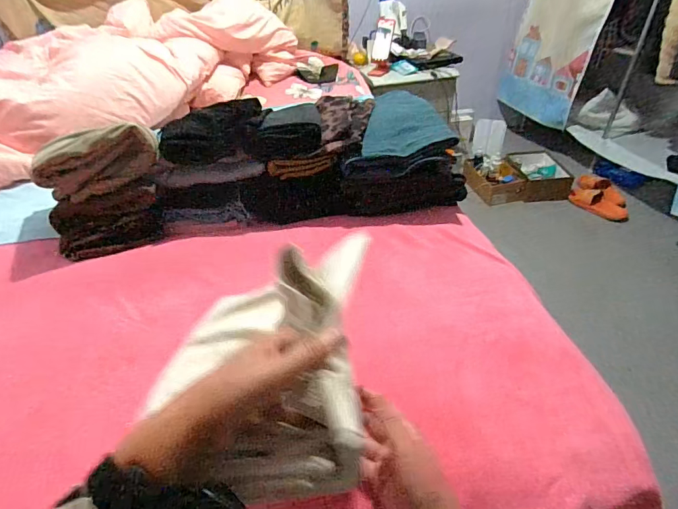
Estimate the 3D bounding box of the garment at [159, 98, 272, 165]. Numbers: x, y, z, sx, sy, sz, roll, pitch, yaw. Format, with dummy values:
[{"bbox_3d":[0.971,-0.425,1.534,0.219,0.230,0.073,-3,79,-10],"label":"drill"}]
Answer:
[{"bbox_3d":[-0.262,-0.295,0.906,0.214,0.078,0.230,-2,35,2],"label":"garment"}]

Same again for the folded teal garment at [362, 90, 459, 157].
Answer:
[{"bbox_3d":[0.142,-0.309,0.915,0.183,0.044,0.309,-2,35,2],"label":"folded teal garment"}]

